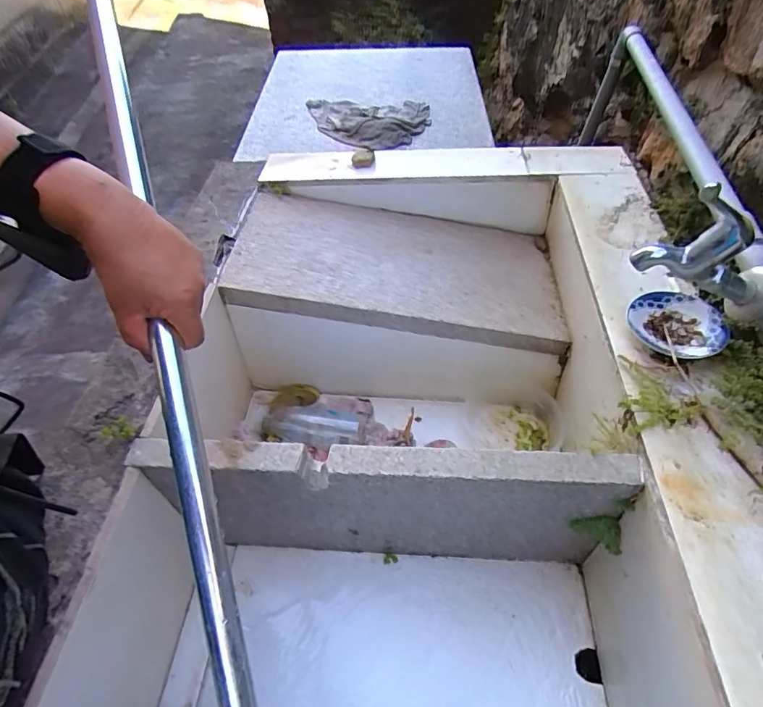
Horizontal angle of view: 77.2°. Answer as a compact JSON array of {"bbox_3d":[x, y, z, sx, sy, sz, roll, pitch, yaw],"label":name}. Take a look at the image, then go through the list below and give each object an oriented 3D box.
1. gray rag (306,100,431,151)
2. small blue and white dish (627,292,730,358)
[{"bbox_3d":[-0.046,-0.574,1.162,0.310,0.032,0.228,6,49,6],"label":"gray rag"},{"bbox_3d":[0.324,-0.031,0.523,0.085,0.022,0.090,-1,48,1],"label":"small blue and white dish"}]

